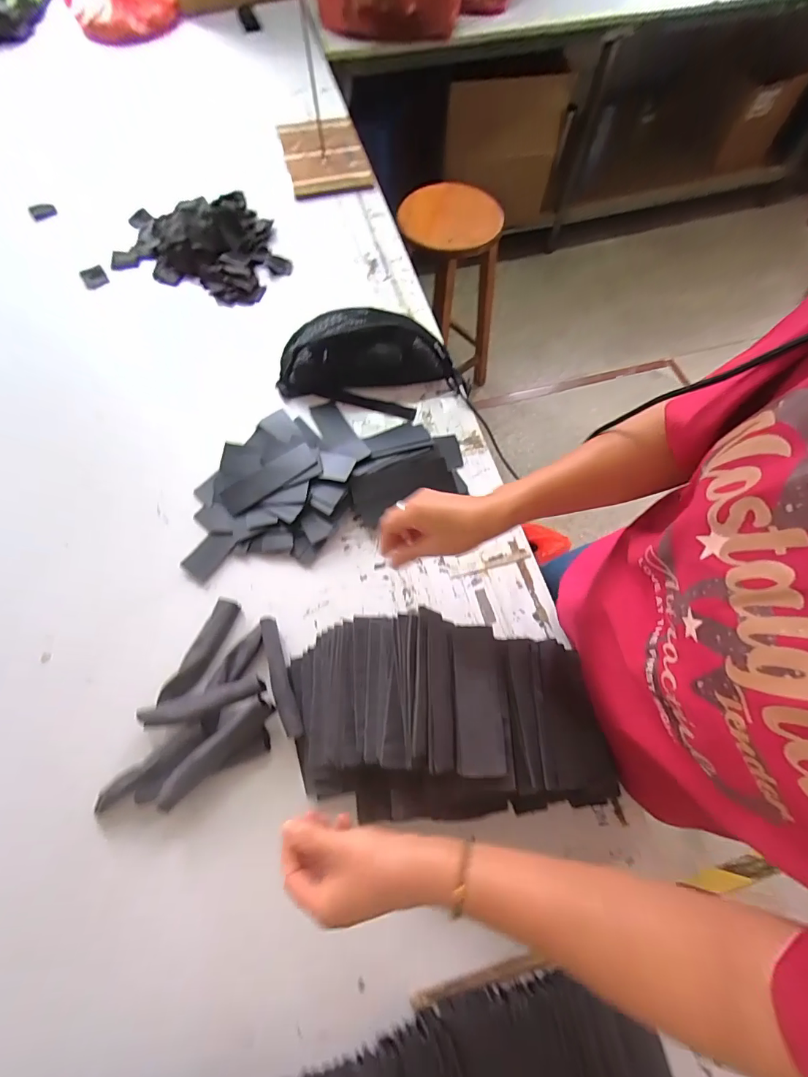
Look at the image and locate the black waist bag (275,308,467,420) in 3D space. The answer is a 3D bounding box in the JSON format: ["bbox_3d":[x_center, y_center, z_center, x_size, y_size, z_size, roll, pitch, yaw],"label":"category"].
[{"bbox_3d":[-0.054,-0.300,0.747,0.301,0.077,0.153,11,67,4],"label":"black waist bag"}]

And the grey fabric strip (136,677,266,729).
[{"bbox_3d":[-0.239,0.195,0.524,0.142,0.009,0.027,-13,68,-6],"label":"grey fabric strip"}]

